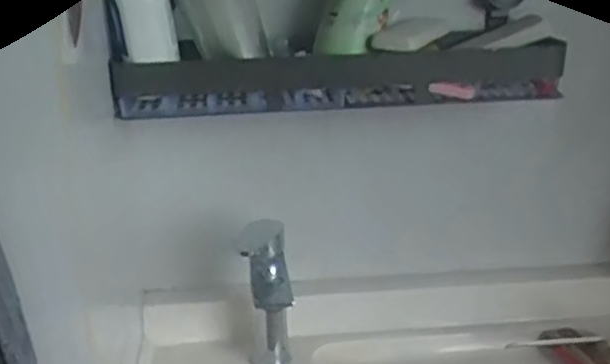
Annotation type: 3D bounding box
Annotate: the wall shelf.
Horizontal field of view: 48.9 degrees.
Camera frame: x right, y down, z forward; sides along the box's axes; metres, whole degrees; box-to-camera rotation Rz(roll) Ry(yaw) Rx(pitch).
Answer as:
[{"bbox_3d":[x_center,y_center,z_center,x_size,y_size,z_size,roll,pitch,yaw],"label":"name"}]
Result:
[{"bbox_3d":[0.038,-0.113,0.730,0.467,0.075,0.099,-2,19,-1],"label":"wall shelf"}]

